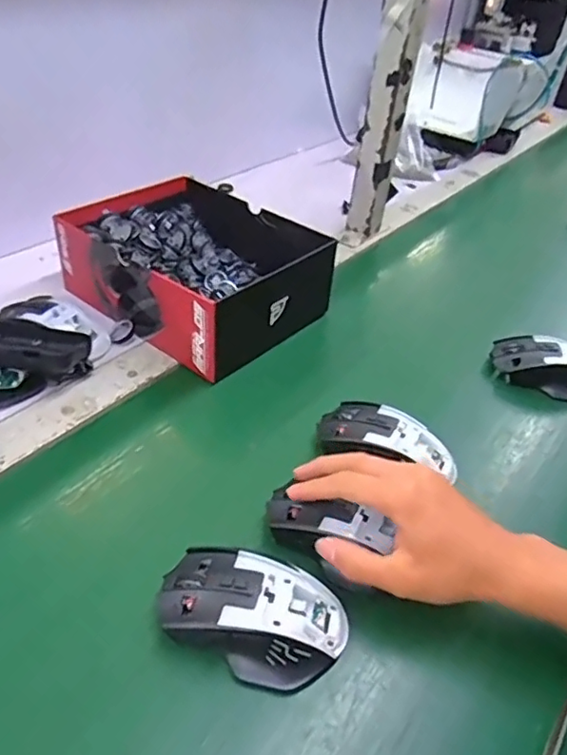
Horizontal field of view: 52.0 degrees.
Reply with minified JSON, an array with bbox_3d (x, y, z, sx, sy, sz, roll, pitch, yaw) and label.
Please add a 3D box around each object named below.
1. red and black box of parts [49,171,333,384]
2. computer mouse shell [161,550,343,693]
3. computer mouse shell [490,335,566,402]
[{"bbox_3d":[-0.096,-0.122,0.635,0.256,0.088,0.186,32,46,27],"label":"red and black box of parts"},{"bbox_3d":[-0.019,0.145,0.359,0.114,0.040,0.068,11,40,5],"label":"computer mouse shell"},{"bbox_3d":[0.273,-0.013,0.593,0.115,0.033,0.056,17,41,12],"label":"computer mouse shell"}]

